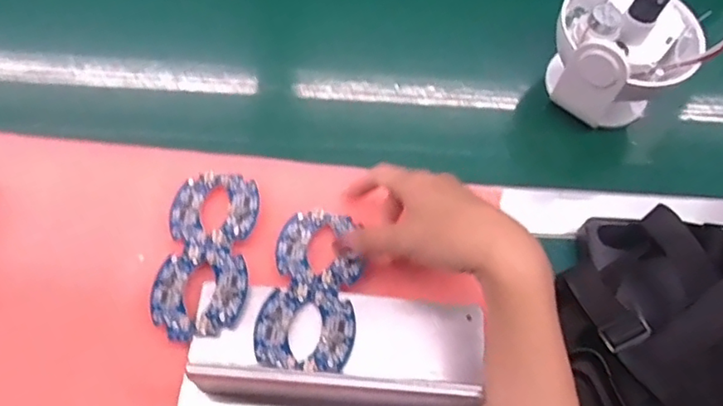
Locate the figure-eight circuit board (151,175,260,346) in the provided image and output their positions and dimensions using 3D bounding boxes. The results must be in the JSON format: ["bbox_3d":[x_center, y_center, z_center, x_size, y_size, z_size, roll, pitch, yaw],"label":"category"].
[{"bbox_3d":[-0.113,0.035,0.426,0.067,0.010,0.128,5,64,-2],"label":"figure-eight circuit board"}]

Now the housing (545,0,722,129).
[{"bbox_3d":[0.228,-0.131,0.494,0.125,0.107,0.109,27,65,9],"label":"housing"}]

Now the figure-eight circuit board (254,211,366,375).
[{"bbox_3d":[-0.034,0.060,0.415,0.068,0.010,0.125,10,55,2],"label":"figure-eight circuit board"}]

